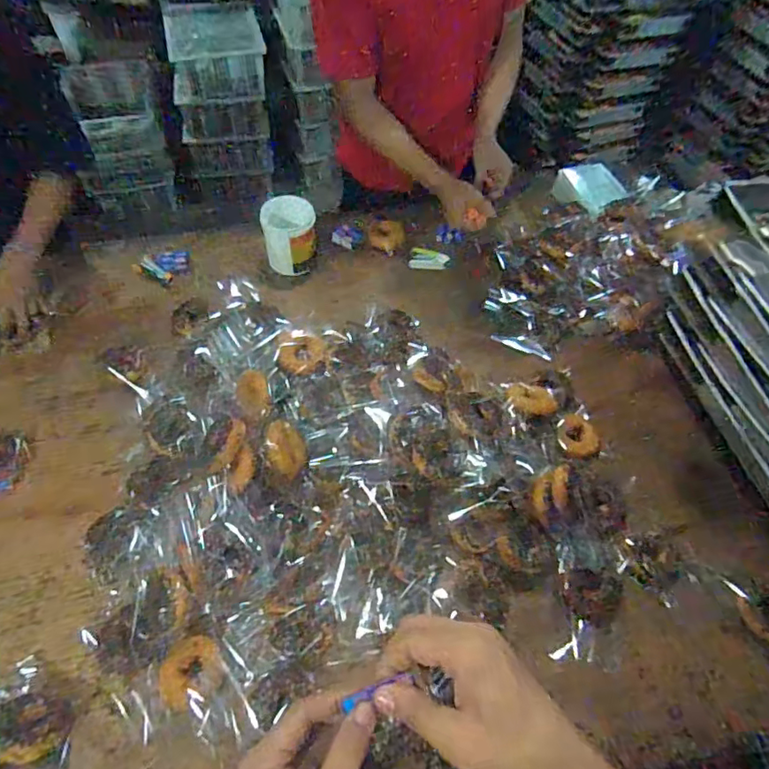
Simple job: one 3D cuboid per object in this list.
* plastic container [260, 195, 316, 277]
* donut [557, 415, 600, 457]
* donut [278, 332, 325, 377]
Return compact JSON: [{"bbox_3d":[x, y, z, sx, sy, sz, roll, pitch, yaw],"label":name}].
[{"bbox_3d":[-0.190,-0.295,1.101,0.107,0.115,0.094,-4,57,-7],"label":"plastic container"},{"bbox_3d":[0.329,0.086,0.934,0.065,0.025,0.084,3,56,-2],"label":"donut"},{"bbox_3d":[-0.147,-0.055,0.970,0.085,0.028,0.073,3,61,-1],"label":"donut"}]

